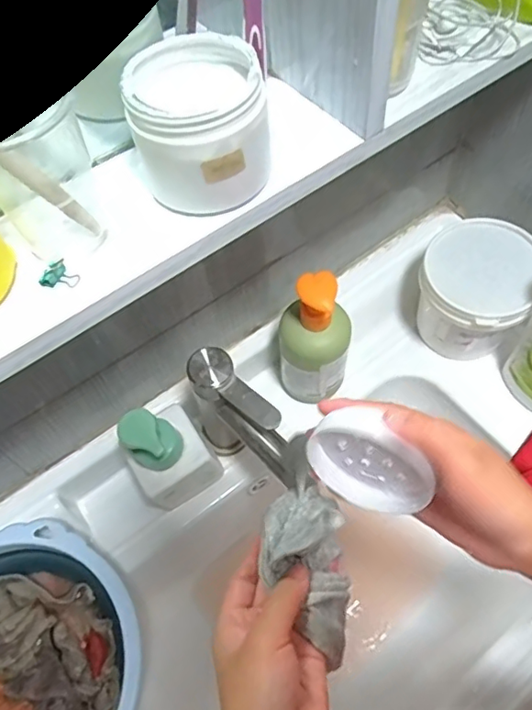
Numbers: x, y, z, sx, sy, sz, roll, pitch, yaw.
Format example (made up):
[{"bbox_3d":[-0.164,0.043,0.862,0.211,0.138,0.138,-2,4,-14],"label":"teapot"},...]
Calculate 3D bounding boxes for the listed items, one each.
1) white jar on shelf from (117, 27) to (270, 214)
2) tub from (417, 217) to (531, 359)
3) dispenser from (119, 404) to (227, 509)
[{"bbox_3d":[-0.037,-0.132,0.320,0.074,0.062,0.084,-14,58,-4],"label":"white jar on shelf"},{"bbox_3d":[0.232,-0.062,0.635,0.117,0.127,0.126,-2,58,3],"label":"tub"},{"bbox_3d":[-0.097,0.089,0.546,0.081,0.125,0.074,-36,62,-16],"label":"dispenser"}]

